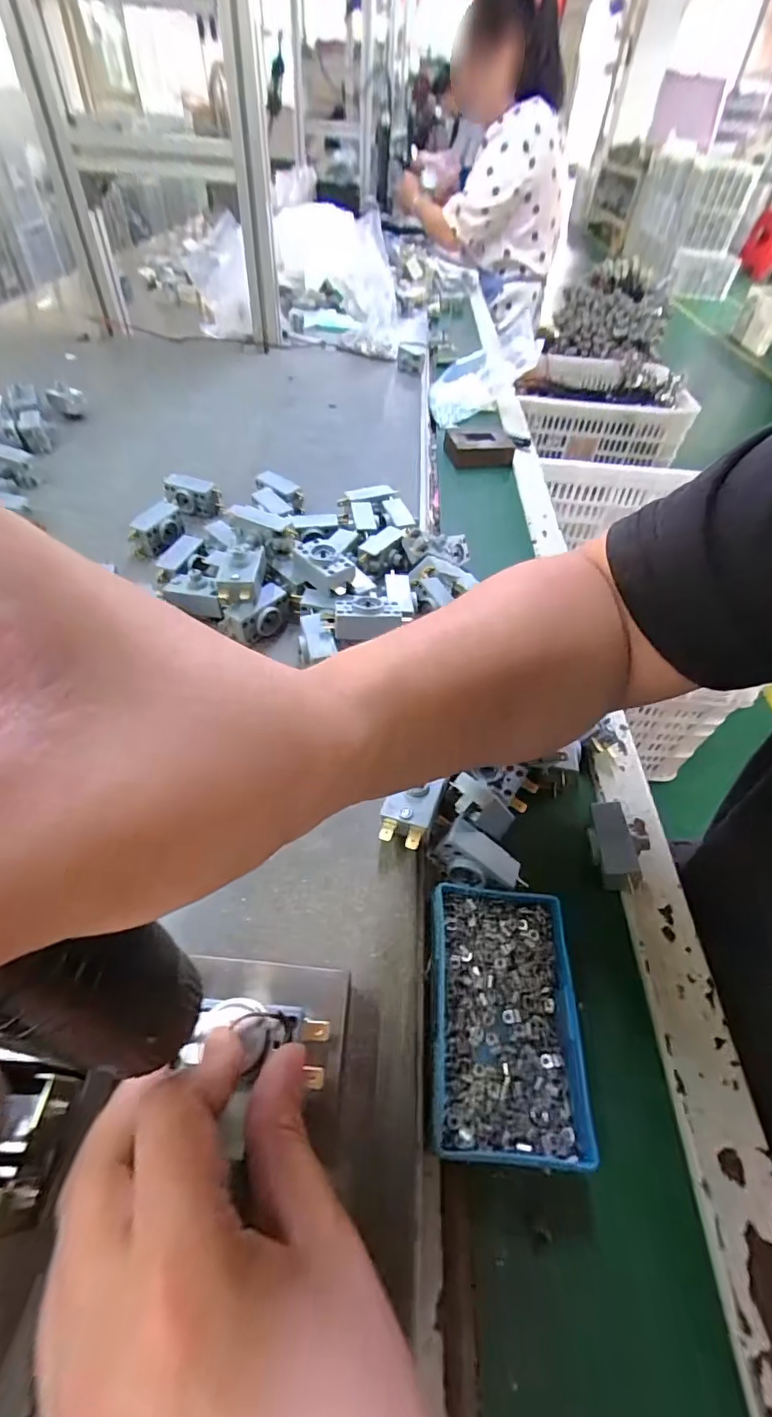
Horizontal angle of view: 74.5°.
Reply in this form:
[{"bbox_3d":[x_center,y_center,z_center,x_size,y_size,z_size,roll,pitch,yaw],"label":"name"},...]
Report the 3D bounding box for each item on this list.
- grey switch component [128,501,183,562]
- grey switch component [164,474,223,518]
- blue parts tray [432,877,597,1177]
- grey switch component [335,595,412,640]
[{"bbox_3d":[-0.202,-0.157,0.449,0.019,0.032,0.048,22,51,14],"label":"grey switch component"},{"bbox_3d":[-0.186,-0.204,0.487,0.057,0.025,0.022,18,50,11],"label":"grey switch component"},{"bbox_3d":[0.060,0.151,0.255,0.072,0.023,0.114,5,49,-1],"label":"blue parts tray"},{"bbox_3d":[-0.011,-0.067,0.362,0.050,0.018,0.027,-2,49,-7],"label":"grey switch component"}]

